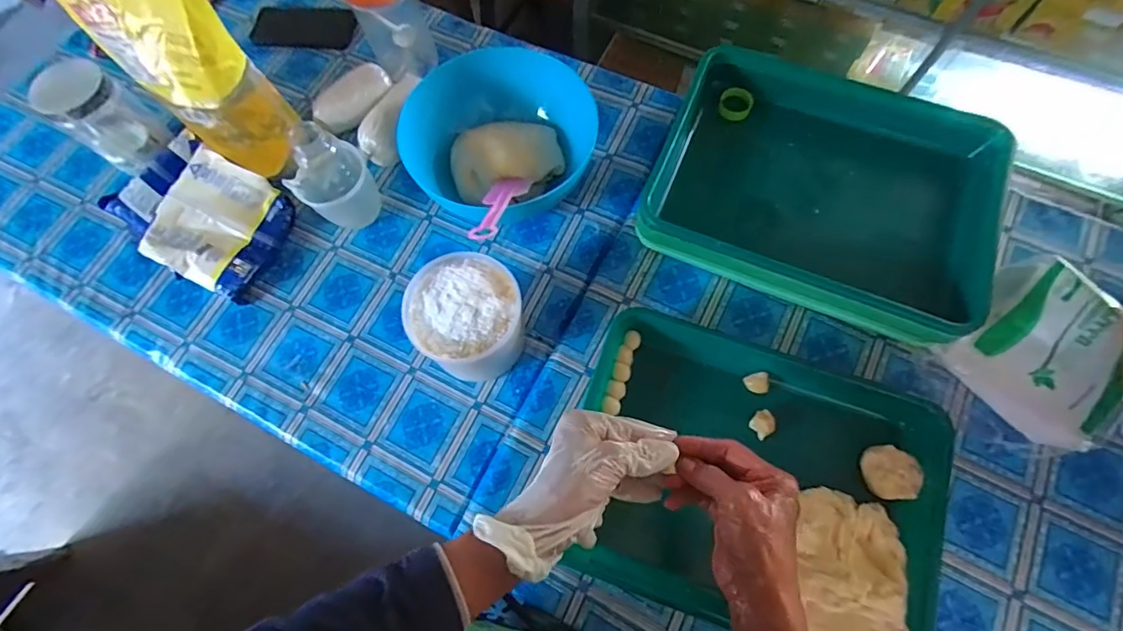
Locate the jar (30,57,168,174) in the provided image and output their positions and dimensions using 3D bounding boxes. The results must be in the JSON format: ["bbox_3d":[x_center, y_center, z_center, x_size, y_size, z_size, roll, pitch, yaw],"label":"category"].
[{"bbox_3d":[-0.639,-0.280,0.679,0.093,0.123,0.090,-1,71,2],"label":"jar"}]

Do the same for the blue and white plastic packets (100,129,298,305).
[{"bbox_3d":[-0.492,-0.140,0.660,0.240,0.081,0.160,30,74,12],"label":"blue and white plastic packets"}]

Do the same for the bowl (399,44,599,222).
[{"bbox_3d":[-0.083,-0.226,0.650,0.228,0.121,0.220,-1,71,2],"label":"bowl"}]

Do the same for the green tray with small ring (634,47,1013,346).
[{"bbox_3d":[0.298,-0.160,0.567,0.357,0.057,0.329,21,73,9],"label":"green tray with small ring"}]

